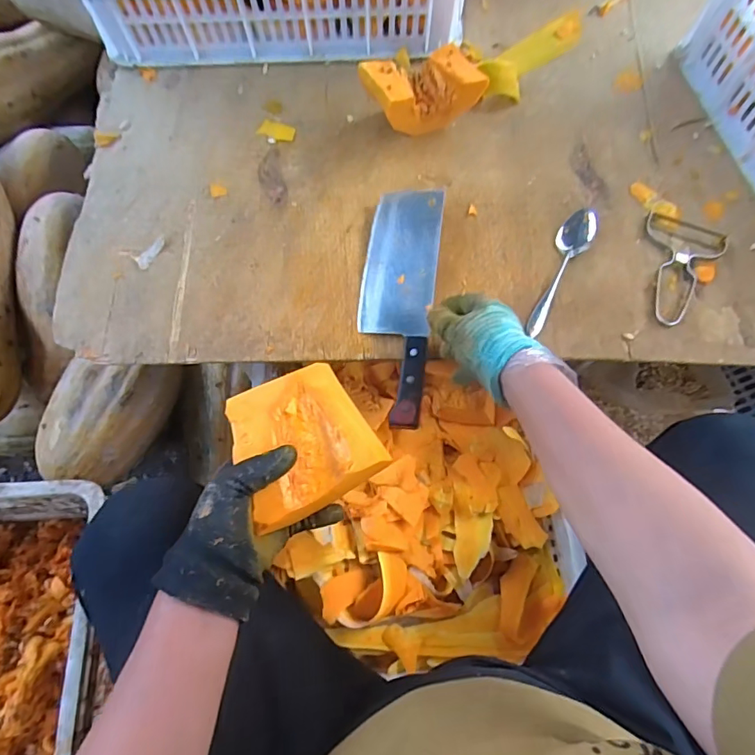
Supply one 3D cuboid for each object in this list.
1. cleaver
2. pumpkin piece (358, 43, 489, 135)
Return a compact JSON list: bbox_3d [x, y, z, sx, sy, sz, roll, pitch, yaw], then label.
[{"bbox_3d":[0.021,-0.085,0.534,0.081,0.029,0.279,6,75,3],"label":"cleaver"},{"bbox_3d":[0.056,-0.349,0.587,0.139,0.076,0.080,-20,74,-4],"label":"pumpkin piece"}]

